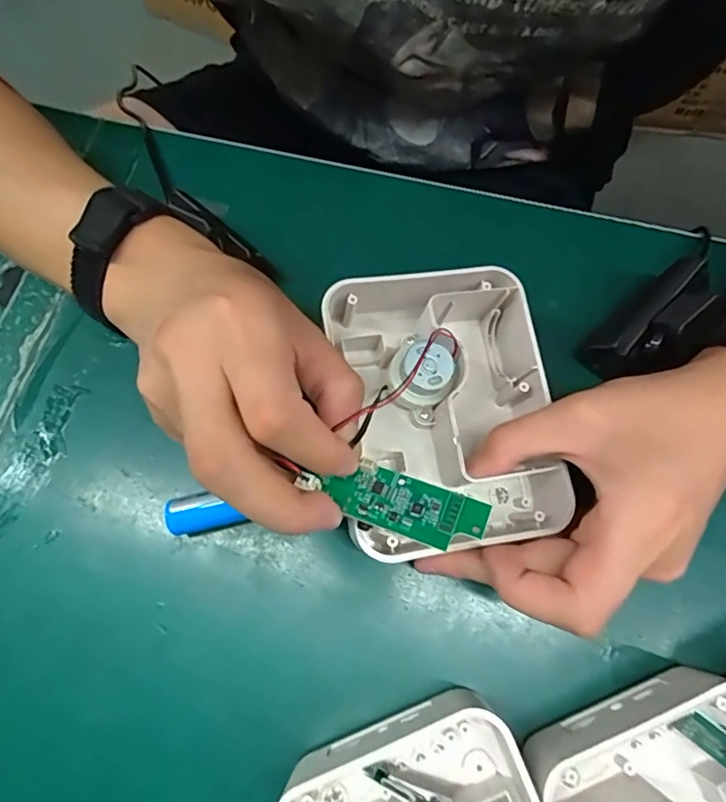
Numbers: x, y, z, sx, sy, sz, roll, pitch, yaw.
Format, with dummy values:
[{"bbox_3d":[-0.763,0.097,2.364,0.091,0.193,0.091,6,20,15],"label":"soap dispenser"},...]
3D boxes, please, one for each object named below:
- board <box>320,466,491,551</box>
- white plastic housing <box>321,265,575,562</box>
[{"bbox_3d":[0.014,0.038,0.190,0.059,0.004,0.022,17,59,17],"label":"board"},{"bbox_3d":[0.038,-0.001,0.258,0.098,0.050,0.140,-8,74,-4],"label":"white plastic housing"}]

